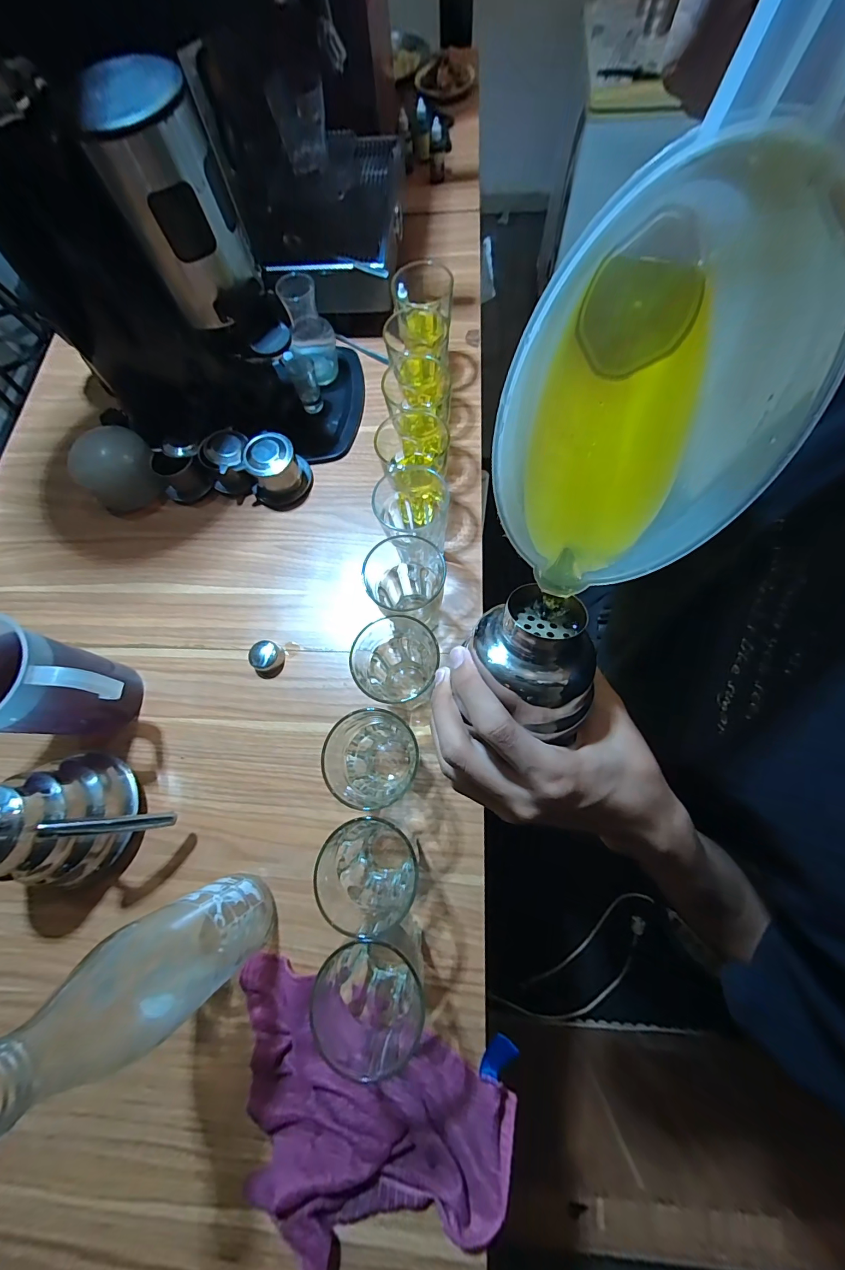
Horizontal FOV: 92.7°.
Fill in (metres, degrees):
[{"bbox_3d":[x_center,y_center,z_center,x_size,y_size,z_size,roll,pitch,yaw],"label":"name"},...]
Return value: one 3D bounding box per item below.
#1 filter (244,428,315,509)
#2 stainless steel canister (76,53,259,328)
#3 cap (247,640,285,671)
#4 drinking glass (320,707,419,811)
[{"bbox_3d":[-0.215,-0.241,0.593,0.082,0.062,0.086,-1,72,3],"label":"filter"},{"bbox_3d":[-0.258,-0.459,0.428,0.111,0.164,0.091,-27,72,-5],"label":"stainless steel canister"},{"bbox_3d":[-0.205,0.028,0.531,0.043,0.019,0.039,21,74,10],"label":"cap"},{"bbox_3d":[-0.053,0.133,0.446,0.090,0.097,0.098,-1,72,3],"label":"drinking glass"}]

